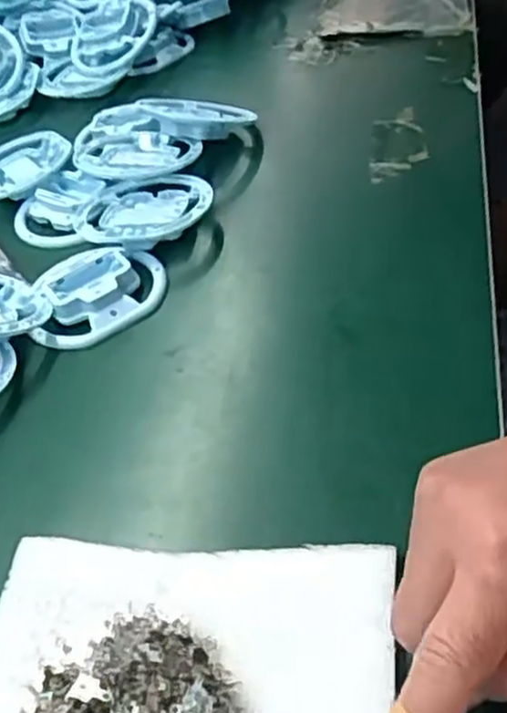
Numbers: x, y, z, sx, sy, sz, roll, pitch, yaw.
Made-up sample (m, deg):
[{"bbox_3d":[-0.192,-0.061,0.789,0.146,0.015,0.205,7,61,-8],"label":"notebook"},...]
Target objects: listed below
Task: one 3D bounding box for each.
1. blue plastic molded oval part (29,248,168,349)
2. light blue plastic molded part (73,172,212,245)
[{"bbox_3d":[-0.107,-0.047,0.504,0.096,0.017,0.075,-24,46,-10],"label":"blue plastic molded oval part"},{"bbox_3d":[-0.084,-0.112,0.555,0.102,0.015,0.090,-18,45,-4],"label":"light blue plastic molded part"}]

